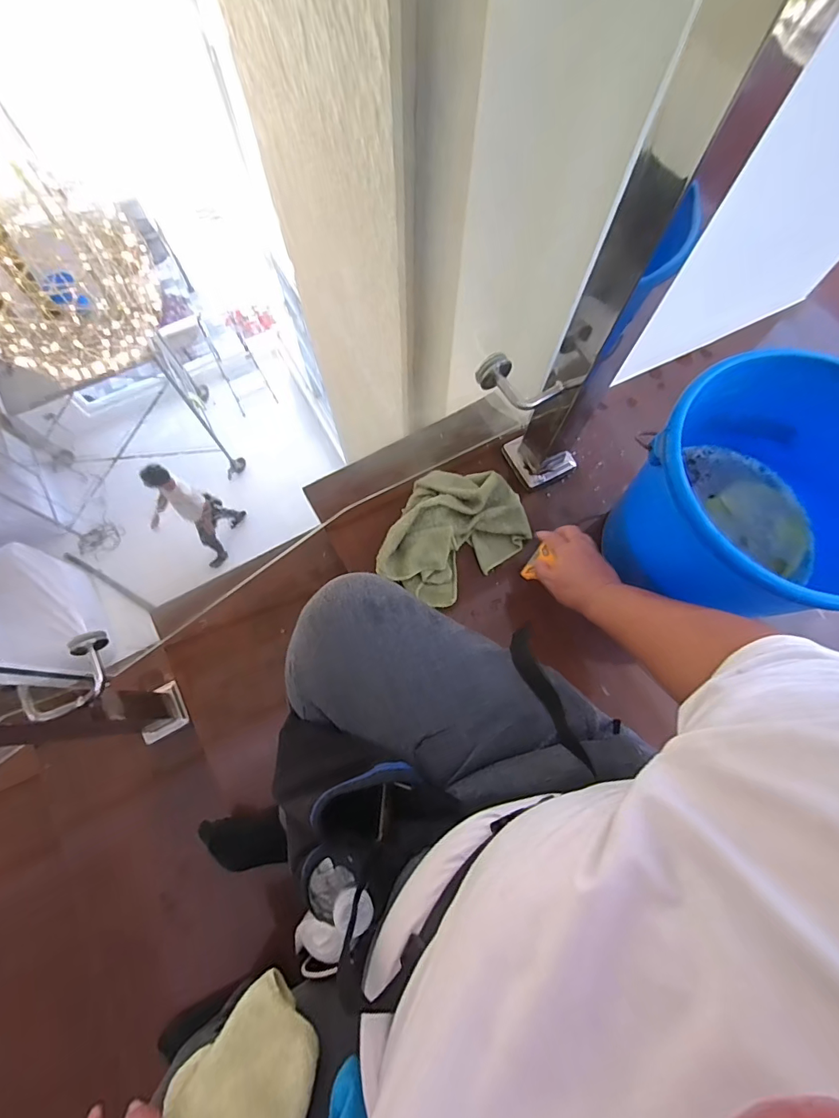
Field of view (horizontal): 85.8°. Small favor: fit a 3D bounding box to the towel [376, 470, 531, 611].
[{"bbox_3d":[0.043,-0.043,0.624,0.225,0.047,0.160,-38,76,-12],"label":"towel"}]

